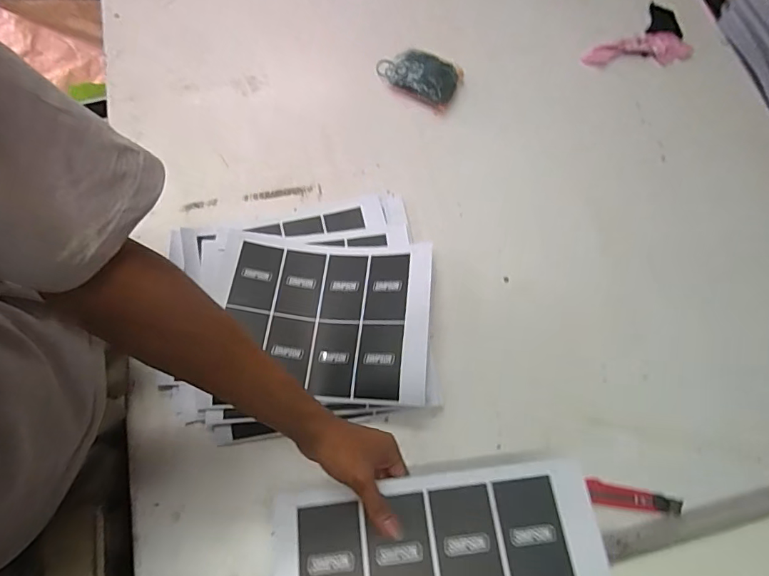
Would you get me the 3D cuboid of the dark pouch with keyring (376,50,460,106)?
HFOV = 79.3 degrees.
[{"bbox_3d":[0.064,-0.397,0.864,0.152,0.035,0.093,26,71,7],"label":"dark pouch with keyring"}]

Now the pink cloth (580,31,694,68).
[{"bbox_3d":[0.501,-0.473,0.922,0.220,0.022,0.069,-7,71,-5],"label":"pink cloth"}]

